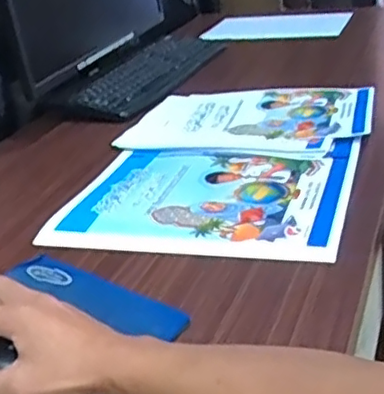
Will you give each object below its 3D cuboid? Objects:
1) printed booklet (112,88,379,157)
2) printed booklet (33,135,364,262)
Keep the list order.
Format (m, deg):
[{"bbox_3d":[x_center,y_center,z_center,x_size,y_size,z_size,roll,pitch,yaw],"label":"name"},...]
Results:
[{"bbox_3d":[0.081,-0.118,0.927,0.338,0.018,0.225,2,28,17],"label":"printed booklet"},{"bbox_3d":[0.013,-0.010,0.744,0.331,0.009,0.261,3,28,19],"label":"printed booklet"}]

